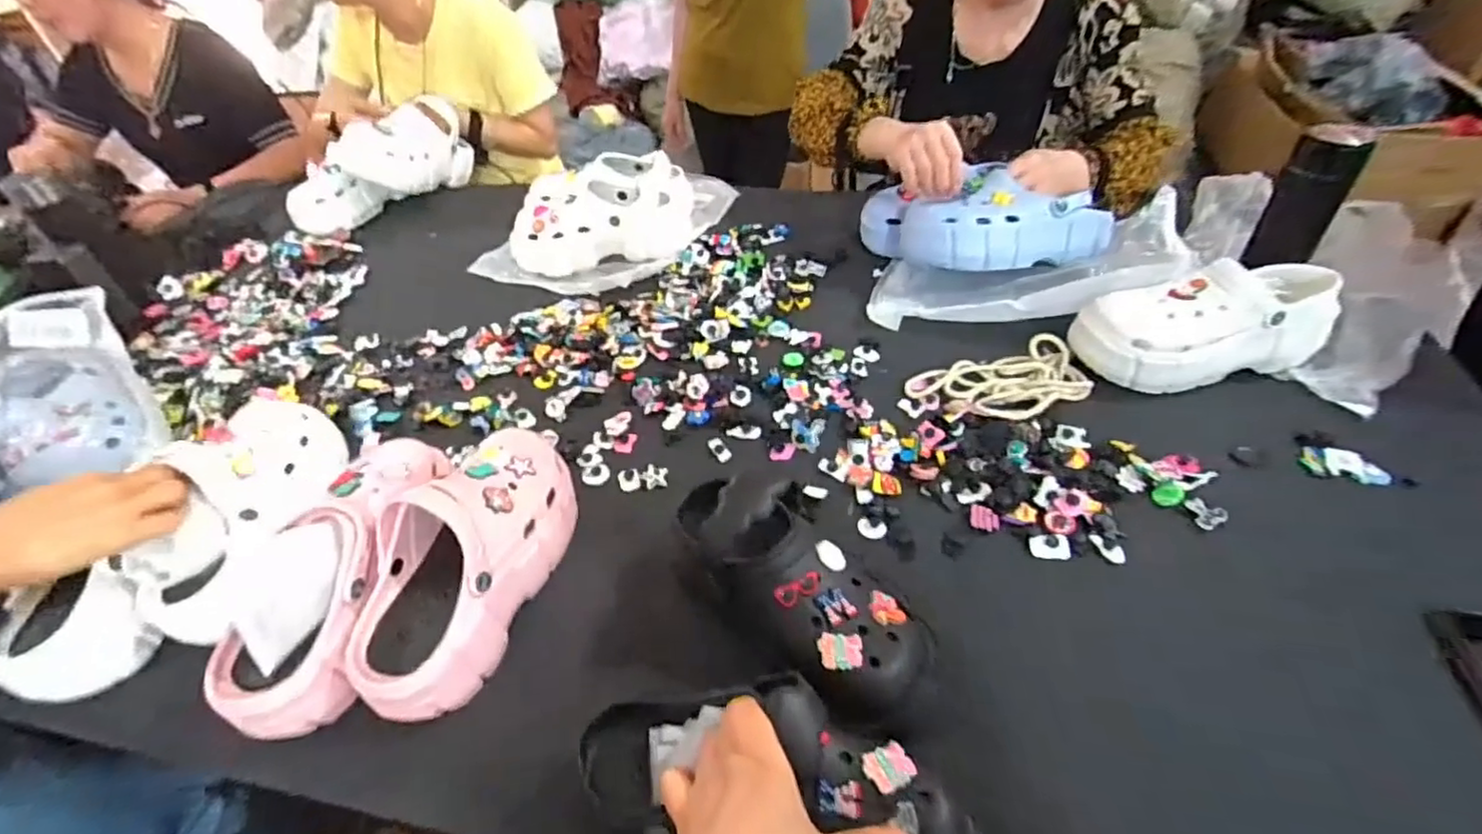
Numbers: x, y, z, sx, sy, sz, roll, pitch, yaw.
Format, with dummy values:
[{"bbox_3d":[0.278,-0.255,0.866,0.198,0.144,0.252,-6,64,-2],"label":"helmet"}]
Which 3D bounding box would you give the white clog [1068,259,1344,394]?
[{"bbox_3d":[0.489,-0.104,0.669,0.237,0.098,0.094,-9,45,-3],"label":"white clog"}]

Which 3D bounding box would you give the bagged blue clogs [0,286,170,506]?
[{"bbox_3d":[-0.777,-0.008,0.668,0.229,0.090,0.250,-32,50,-24],"label":"bagged blue clogs"}]

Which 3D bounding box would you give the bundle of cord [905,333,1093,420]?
[{"bbox_3d":[0.281,-0.036,0.697,0.179,0.028,0.097,-12,45,-6],"label":"bundle of cord"}]

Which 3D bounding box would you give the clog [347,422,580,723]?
[{"bbox_3d":[-0.226,0.111,0.537,0.105,0.119,0.250,12,47,17],"label":"clog"}]

